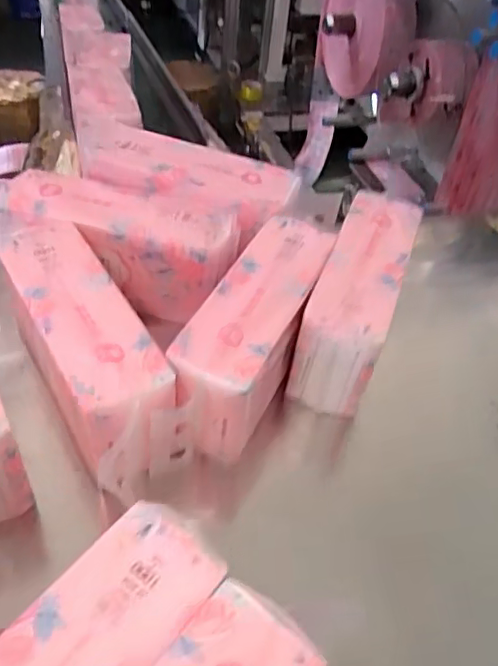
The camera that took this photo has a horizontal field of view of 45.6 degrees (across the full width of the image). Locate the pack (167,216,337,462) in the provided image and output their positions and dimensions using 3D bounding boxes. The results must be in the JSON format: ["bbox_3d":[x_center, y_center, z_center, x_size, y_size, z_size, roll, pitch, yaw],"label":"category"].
[{"bbox_3d":[0.004,0.000,0.640,0.089,0.112,0.273,20,47,14],"label":"pack"}]

